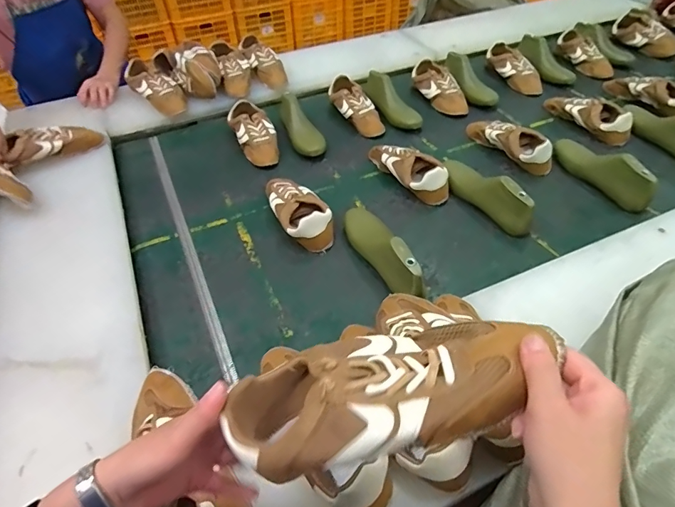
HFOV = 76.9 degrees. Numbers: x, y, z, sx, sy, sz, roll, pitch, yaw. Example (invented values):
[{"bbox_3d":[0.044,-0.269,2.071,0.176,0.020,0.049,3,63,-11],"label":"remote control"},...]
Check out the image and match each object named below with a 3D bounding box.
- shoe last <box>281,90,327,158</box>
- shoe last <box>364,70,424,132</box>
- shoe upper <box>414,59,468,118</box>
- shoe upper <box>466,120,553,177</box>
[{"bbox_3d":[-0.099,-0.337,1.106,0.089,0.073,0.223,-14,50,-10],"label":"shoe last"},{"bbox_3d":[0.145,-0.446,1.203,0.083,0.070,0.264,-18,51,-13],"label":"shoe last"},{"bbox_3d":[0.301,-0.486,1.252,0.086,0.063,0.236,-24,67,-17],"label":"shoe upper"},{"bbox_3d":[0.417,-0.278,1.048,0.078,0.067,0.250,-27,53,-20],"label":"shoe upper"}]

